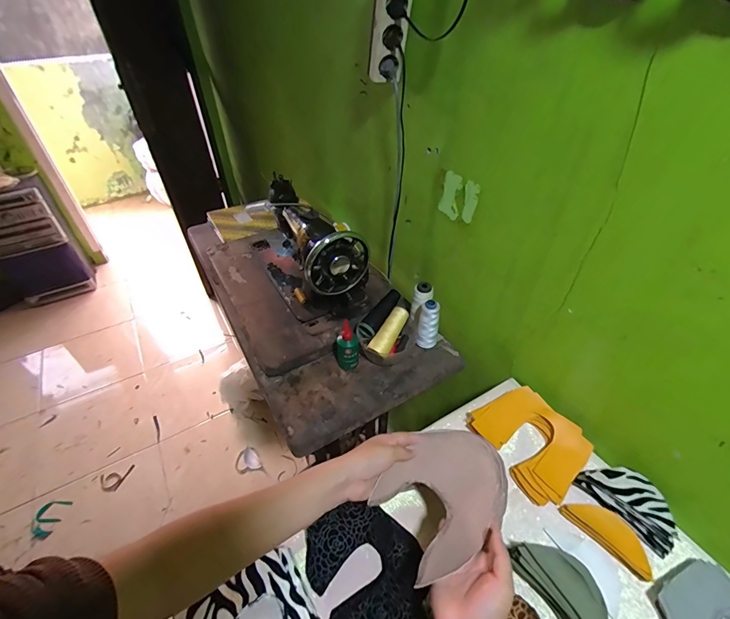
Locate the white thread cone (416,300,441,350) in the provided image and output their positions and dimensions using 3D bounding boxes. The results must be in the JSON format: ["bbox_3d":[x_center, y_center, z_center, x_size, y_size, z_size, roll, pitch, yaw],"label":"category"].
[{"bbox_3d":[0.131,0.035,0.758,0.038,0.116,0.035,16,45,17],"label":"white thread cone"}]

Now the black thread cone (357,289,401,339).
[{"bbox_3d":[0.035,0.006,0.766,0.038,0.033,0.118,29,69,29],"label":"black thread cone"}]

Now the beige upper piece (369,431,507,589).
[{"bbox_3d":[0.103,0.232,0.467,0.175,0.024,0.126,-29,50,-27],"label":"beige upper piece"}]

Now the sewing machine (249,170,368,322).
[{"bbox_3d":[-0.167,-0.166,0.887,0.156,0.216,0.414,-23,47,-23],"label":"sewing machine"}]

